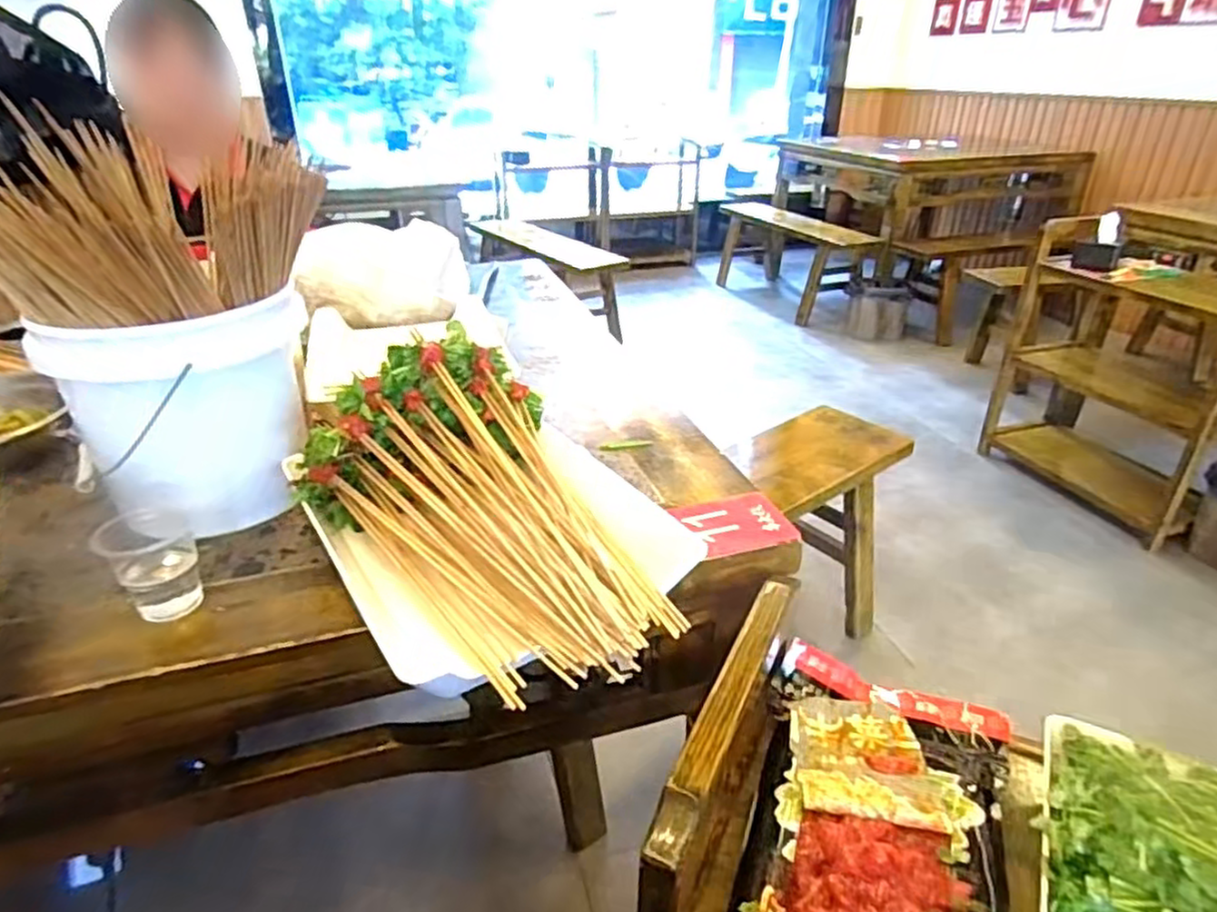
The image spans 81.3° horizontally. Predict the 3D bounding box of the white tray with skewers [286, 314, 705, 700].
[{"bbox_3d":[-0.094,0.034,0.534,0.250,0.143,0.323,-14,32,-22],"label":"white tray with skewers"}]

